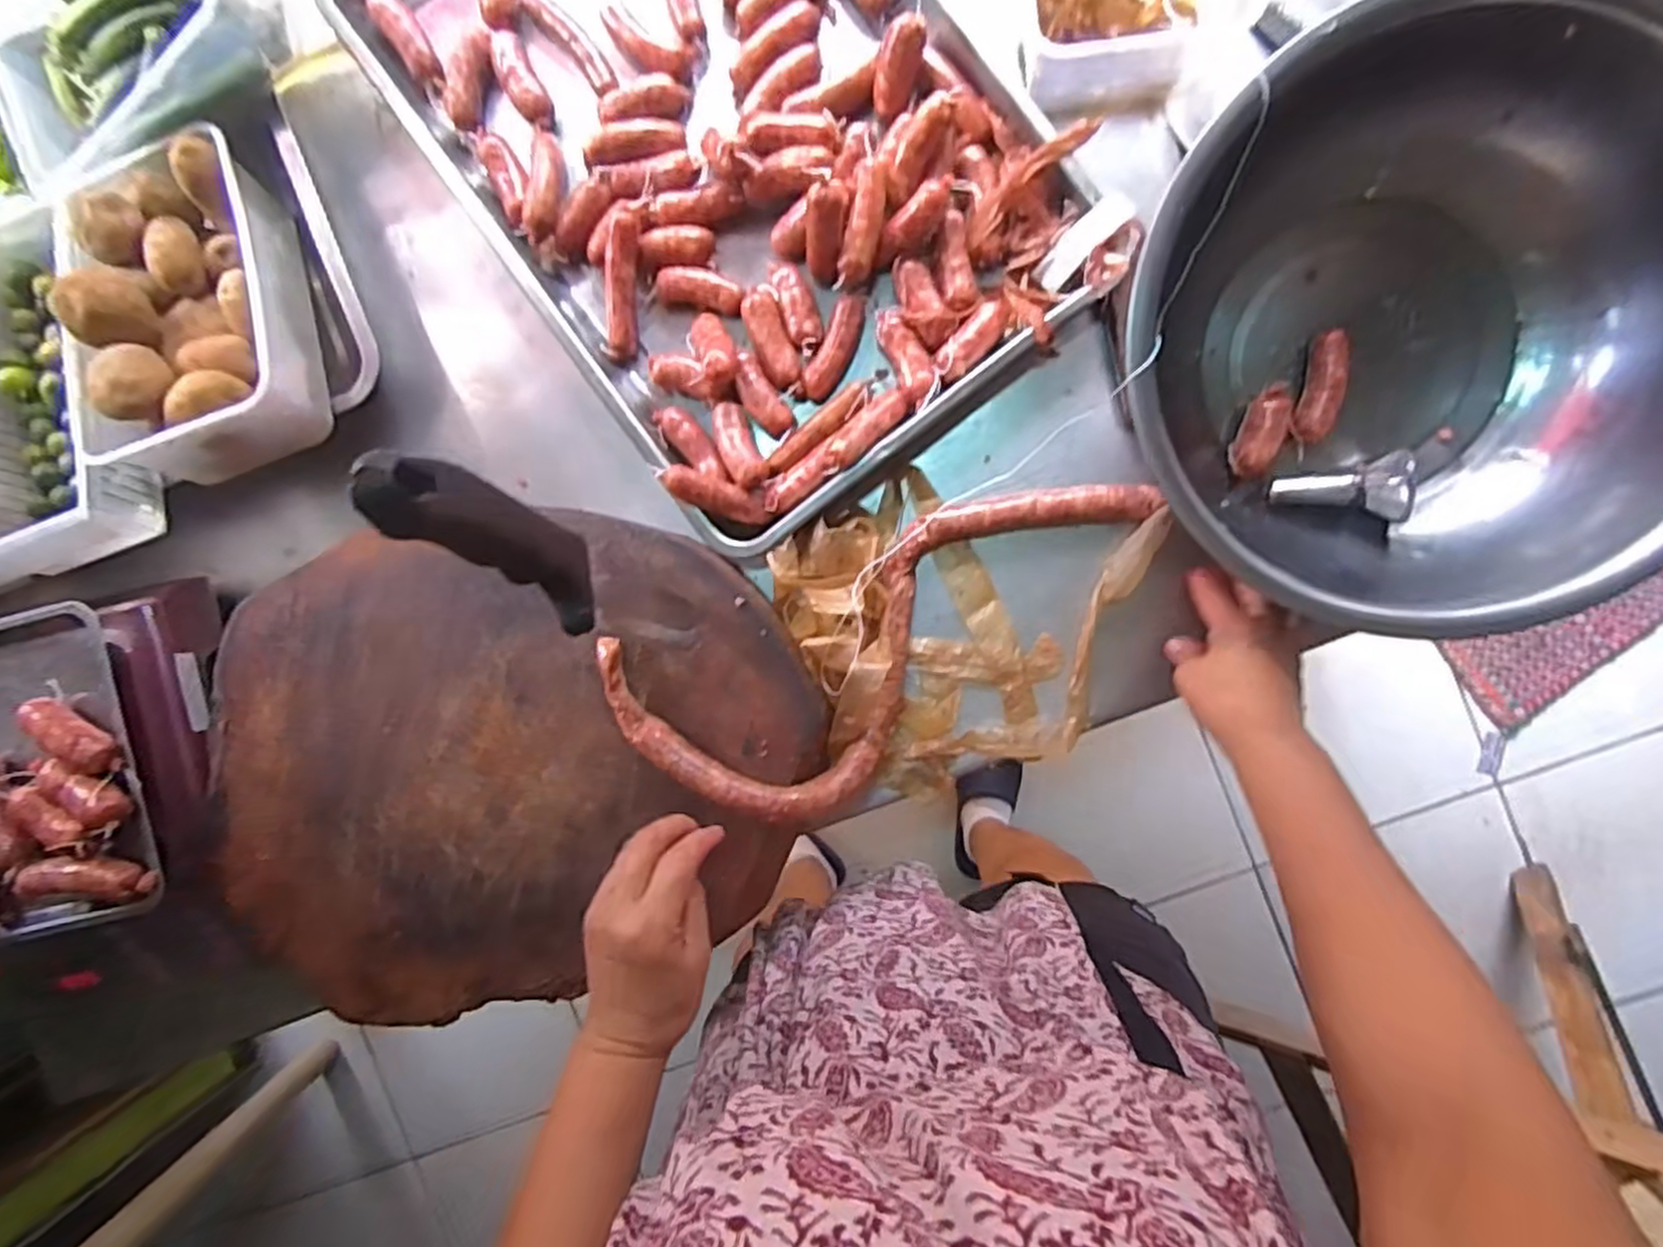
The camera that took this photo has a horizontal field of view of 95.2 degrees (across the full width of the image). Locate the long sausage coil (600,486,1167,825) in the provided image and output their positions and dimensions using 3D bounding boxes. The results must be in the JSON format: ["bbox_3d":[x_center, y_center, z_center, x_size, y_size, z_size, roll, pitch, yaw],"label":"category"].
[{"bbox_3d":[0.047,-0.013,0.583,0.423,0.091,0.193,-34,89,-10],"label":"long sausage coil"}]

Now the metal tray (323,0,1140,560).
[{"bbox_3d":[-0.102,-0.397,0.606,0.388,0.057,0.605,-36,90,5],"label":"metal tray"}]

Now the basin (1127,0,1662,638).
[{"bbox_3d":[0.384,-0.189,0.511,0.361,0.156,0.355,0,93,4],"label":"basin"}]

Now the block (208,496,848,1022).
[{"bbox_3d":[-0.243,0.096,0.571,0.460,0.049,0.364,-11,92,5],"label":"block"}]

